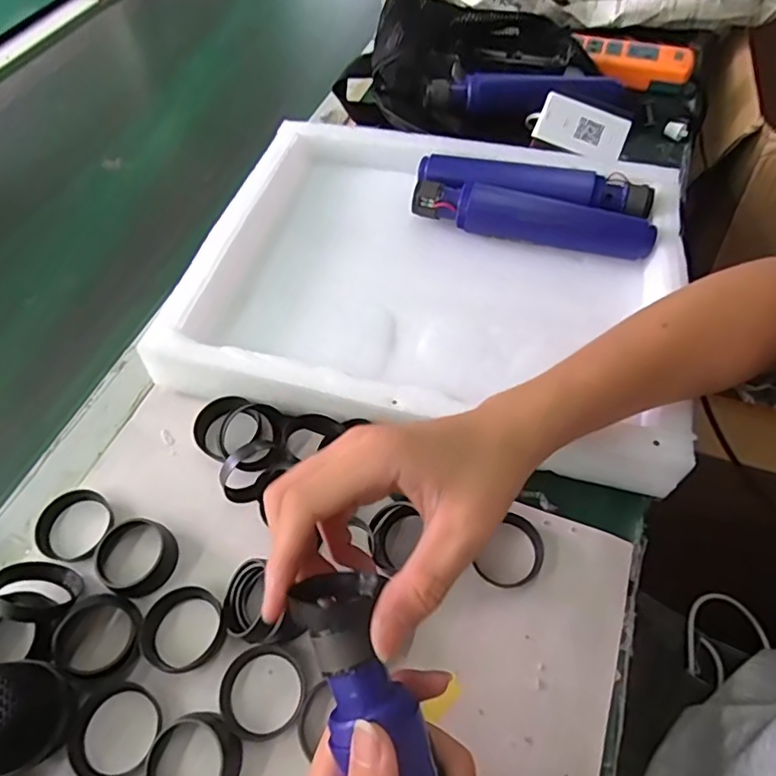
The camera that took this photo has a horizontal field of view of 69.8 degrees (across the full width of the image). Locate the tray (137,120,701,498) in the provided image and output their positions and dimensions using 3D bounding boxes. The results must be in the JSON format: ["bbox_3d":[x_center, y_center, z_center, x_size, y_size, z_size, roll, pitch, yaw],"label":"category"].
[{"bbox_3d":[0.047,-0.099,0.429,0.362,0.051,0.301,11,57,9],"label":"tray"}]

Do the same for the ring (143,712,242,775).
[{"bbox_3d":[-0.096,0.185,0.274,0.046,0.015,0.041,-15,57,-8],"label":"ring"}]

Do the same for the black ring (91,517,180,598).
[{"bbox_3d":[-0.152,0.099,0.331,0.047,0.013,0.043,-1,56,1],"label":"black ring"}]

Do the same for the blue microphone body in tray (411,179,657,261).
[{"bbox_3d":[0.113,-0.135,0.446,0.186,0.029,0.033,17,58,12],"label":"blue microphone body in tray"}]

